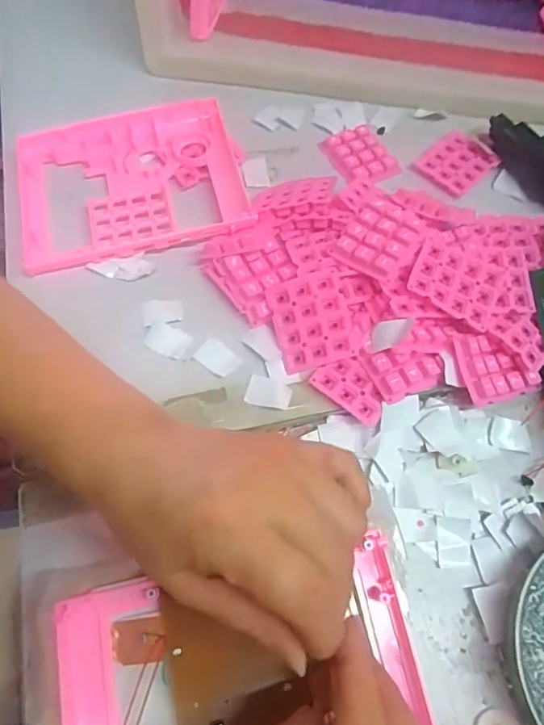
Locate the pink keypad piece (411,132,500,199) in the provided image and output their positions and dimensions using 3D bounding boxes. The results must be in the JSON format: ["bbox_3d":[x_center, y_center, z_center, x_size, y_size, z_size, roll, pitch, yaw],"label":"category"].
[{"bbox_3d":[0.156,-0.168,0.436,0.049,0.007,0.059,42,69,15],"label":"pink keypad piece"}]

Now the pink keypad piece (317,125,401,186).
[{"bbox_3d":[0.074,-0.174,0.433,0.051,0.007,0.057,-22,68,-14],"label":"pink keypad piece"}]

